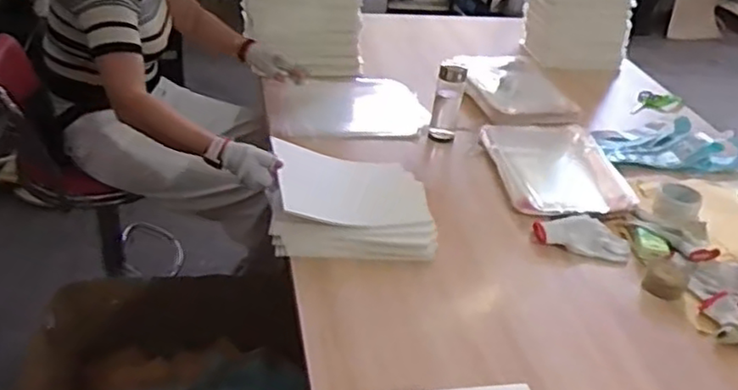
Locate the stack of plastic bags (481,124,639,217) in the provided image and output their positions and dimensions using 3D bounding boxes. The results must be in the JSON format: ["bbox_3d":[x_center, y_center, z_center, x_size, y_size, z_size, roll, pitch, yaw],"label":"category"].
[{"bbox_3d":[0.382,-0.069,1.389,0.239,0.035,0.308,0,35,-10],"label":"stack of plastic bags"}]

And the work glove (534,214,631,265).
[{"bbox_3d":[0.399,0.074,1.242,0.170,0.021,0.101,12,35,6],"label":"work glove"}]

